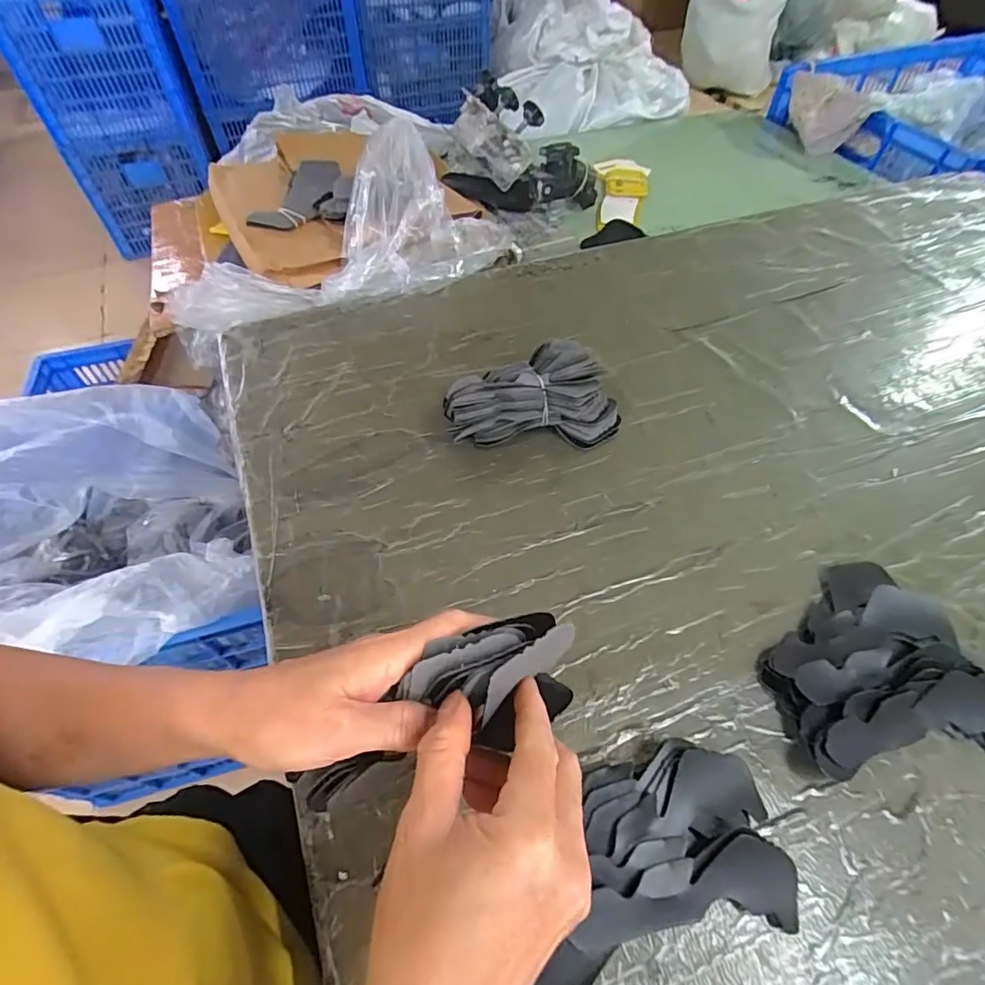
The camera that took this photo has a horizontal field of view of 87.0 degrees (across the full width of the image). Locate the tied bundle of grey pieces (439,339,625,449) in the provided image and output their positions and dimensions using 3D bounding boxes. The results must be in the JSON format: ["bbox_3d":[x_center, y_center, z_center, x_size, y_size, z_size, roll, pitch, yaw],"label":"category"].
[{"bbox_3d":[0.041,-0.094,0.505,0.172,0.065,0.089,-3,55,-3],"label":"tied bundle of grey pieces"}]

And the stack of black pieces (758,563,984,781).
[{"bbox_3d":[0.283,0.126,0.384,0.159,0.030,0.146,-13,56,-10],"label":"stack of black pieces"}]

